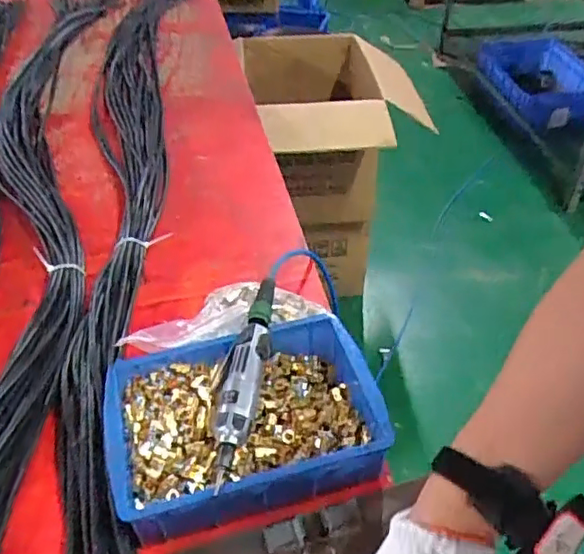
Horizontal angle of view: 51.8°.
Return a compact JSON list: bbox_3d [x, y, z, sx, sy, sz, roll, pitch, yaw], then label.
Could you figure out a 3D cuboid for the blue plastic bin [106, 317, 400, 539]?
[{"bbox_3d":[-0.054,0.163,0.703,0.308,0.082,0.213,-12,43,-12],"label":"blue plastic bin"}]

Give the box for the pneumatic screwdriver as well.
[{"bbox_3d":[-0.056,0.108,0.700,0.055,0.043,0.278,6,43,7],"label":"pneumatic screwdriver"}]

